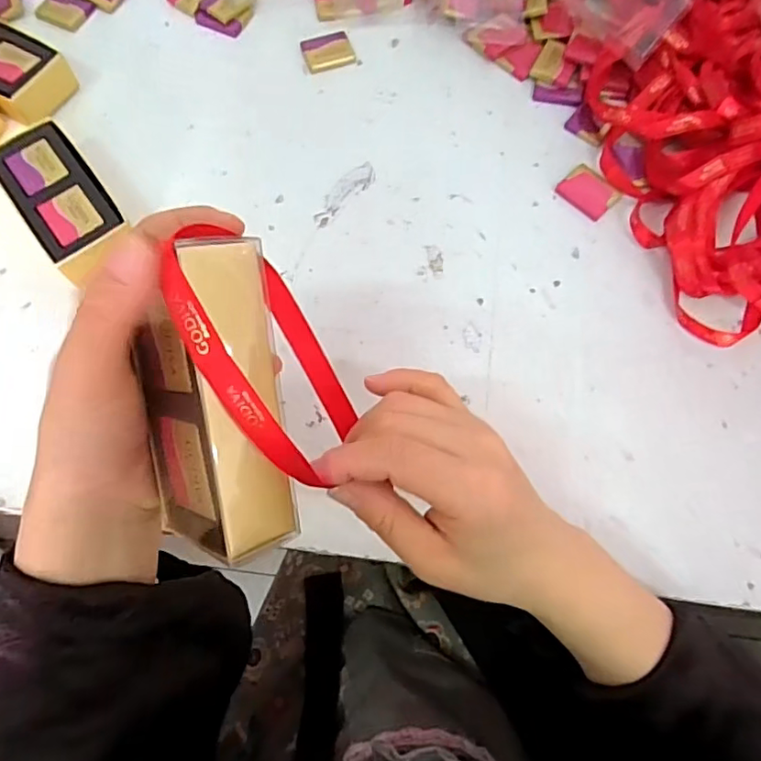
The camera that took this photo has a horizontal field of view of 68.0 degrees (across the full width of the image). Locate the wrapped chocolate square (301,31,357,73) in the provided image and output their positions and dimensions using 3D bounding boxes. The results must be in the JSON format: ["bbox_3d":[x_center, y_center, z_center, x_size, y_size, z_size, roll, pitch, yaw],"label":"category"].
[{"bbox_3d":[-0.043,-0.270,0.460,0.040,0.004,0.034,-14,71,-6],"label":"wrapped chocolate square"}]

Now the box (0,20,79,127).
[{"bbox_3d":[-0.298,-0.242,0.433,0.117,0.028,0.063,29,72,9],"label":"box"}]

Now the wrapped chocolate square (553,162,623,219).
[{"bbox_3d":[0.152,-0.138,0.412,0.032,0.006,0.040,-38,75,-14],"label":"wrapped chocolate square"}]

